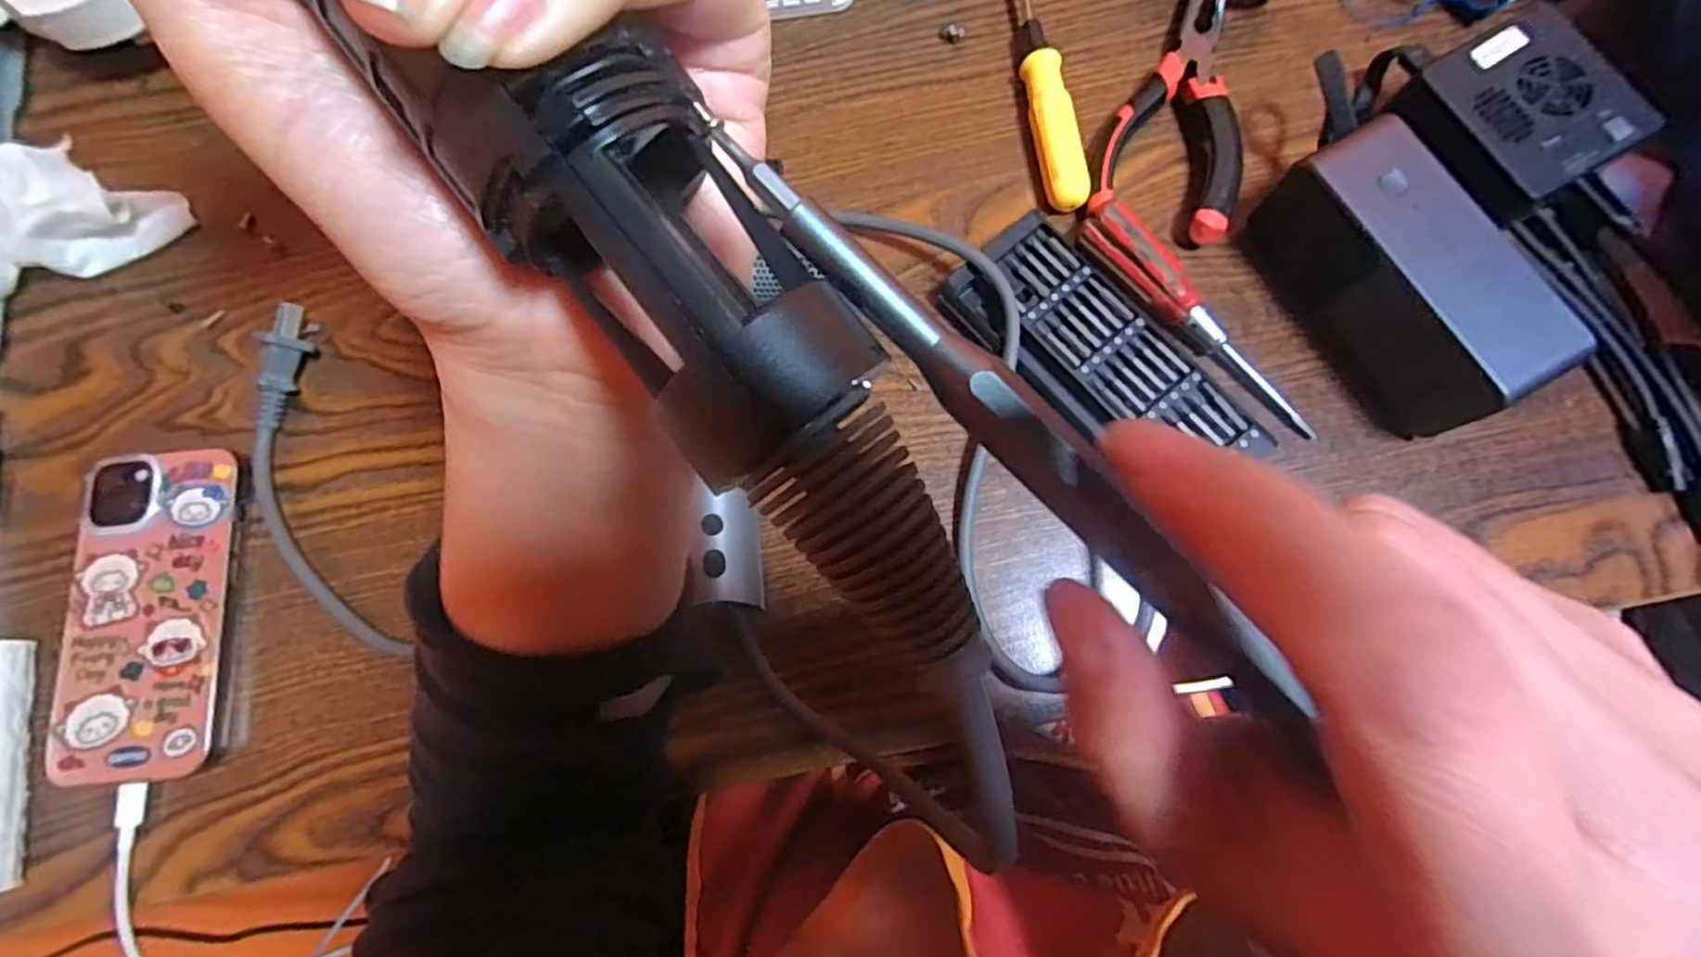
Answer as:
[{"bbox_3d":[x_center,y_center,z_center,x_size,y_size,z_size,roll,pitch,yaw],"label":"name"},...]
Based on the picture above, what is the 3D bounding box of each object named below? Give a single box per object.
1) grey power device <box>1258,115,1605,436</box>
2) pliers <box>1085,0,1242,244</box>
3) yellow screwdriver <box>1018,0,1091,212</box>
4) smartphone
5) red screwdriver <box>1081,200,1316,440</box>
[{"bbox_3d":[0.247,-0.088,0.321,0.053,0.057,0.132,-26,78,-4],"label":"grey power device"},{"bbox_3d":[0.166,-0.188,0.360,0.065,0.018,0.143,16,79,5],"label":"pliers"},{"bbox_3d":[0.097,-0.207,0.366,0.020,0.018,0.153,-7,78,0],"label":"yellow screwdriver"},{"bbox_3d":[-0.316,0.060,0.323,0.070,0.012,0.142,-5,78,0],"label":"smartphone"},{"bbox_3d":[0.162,-0.073,0.331,0.023,0.023,0.138,-44,80,-8],"label":"red screwdriver"}]

